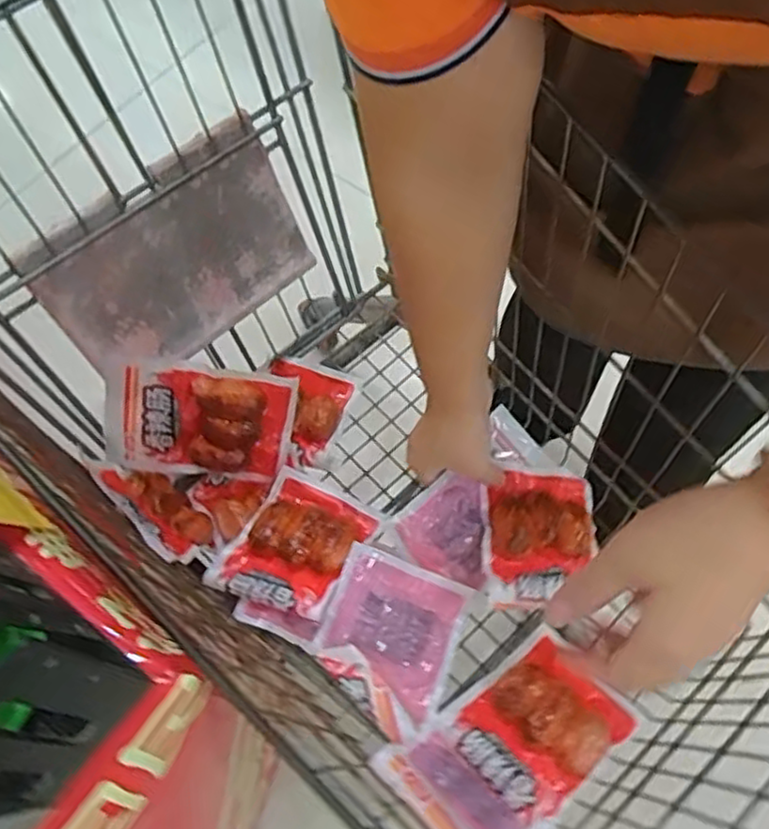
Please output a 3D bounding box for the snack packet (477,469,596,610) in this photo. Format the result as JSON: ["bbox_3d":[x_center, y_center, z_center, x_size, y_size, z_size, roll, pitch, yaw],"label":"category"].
[{"bbox_3d":[0.136,0.106,0.602,0.099,0.032,0.123,0,66,1],"label":"snack packet"}]

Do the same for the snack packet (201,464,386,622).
[{"bbox_3d":[-0.077,0.112,0.608,0.110,0.025,0.127,21,58,25],"label":"snack packet"}]

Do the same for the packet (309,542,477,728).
[{"bbox_3d":[0.005,0.174,0.569,0.109,0.013,0.111,19,67,9],"label":"packet"}]

